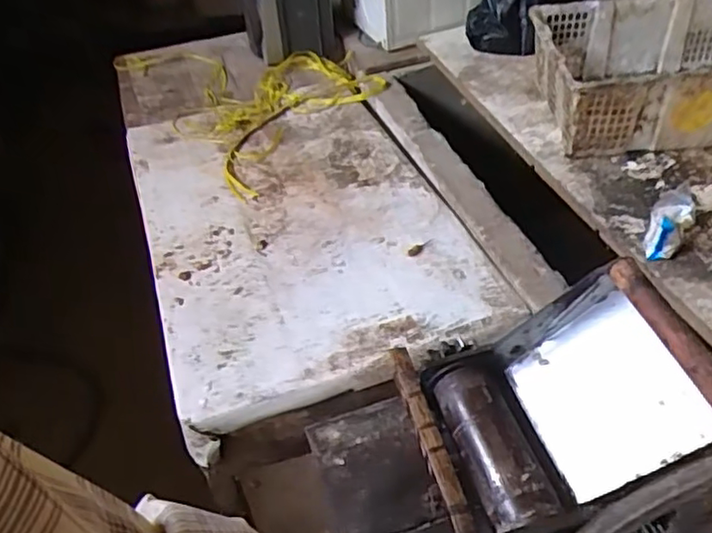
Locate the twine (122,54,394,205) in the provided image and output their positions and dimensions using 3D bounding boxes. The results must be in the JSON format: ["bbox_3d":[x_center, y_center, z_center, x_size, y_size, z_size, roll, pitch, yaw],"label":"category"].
[{"bbox_3d":[-0.251,-0.461,1.571,0.476,0.048,0.802,-27,46,-21],"label":"twine"}]

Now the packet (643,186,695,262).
[{"bbox_3d":[0.495,-0.068,0.982,0.057,0.063,0.123,18,49,25],"label":"packet"}]

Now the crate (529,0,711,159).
[{"bbox_3d":[0.607,-0.383,1.223,0.466,0.173,0.332,-4,43,3],"label":"crate"}]

